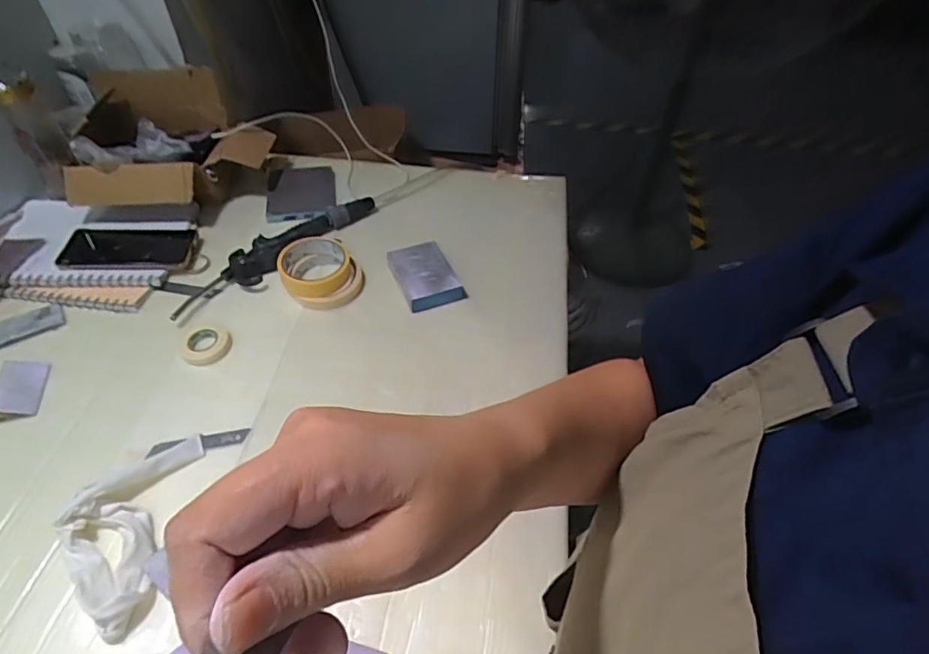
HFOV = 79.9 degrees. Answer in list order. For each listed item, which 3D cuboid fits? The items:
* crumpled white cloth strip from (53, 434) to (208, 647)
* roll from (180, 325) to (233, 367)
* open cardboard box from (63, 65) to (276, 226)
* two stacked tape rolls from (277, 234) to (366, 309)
[{"bbox_3d":[-0.310,0.176,0.500,0.088,0.028,0.178,2,48,-1],"label":"crumpled white cloth strip"},{"bbox_3d":[-0.302,0.019,0.648,0.054,0.011,0.053,2,48,-2],"label":"roll"},{"bbox_3d":[-0.419,-0.265,0.788,0.240,0.130,0.178,2,48,-2],"label":"open cardboard box"},{"bbox_3d":[-0.182,-0.069,0.704,0.099,0.042,0.089,-13,50,-14],"label":"two stacked tape rolls"}]

